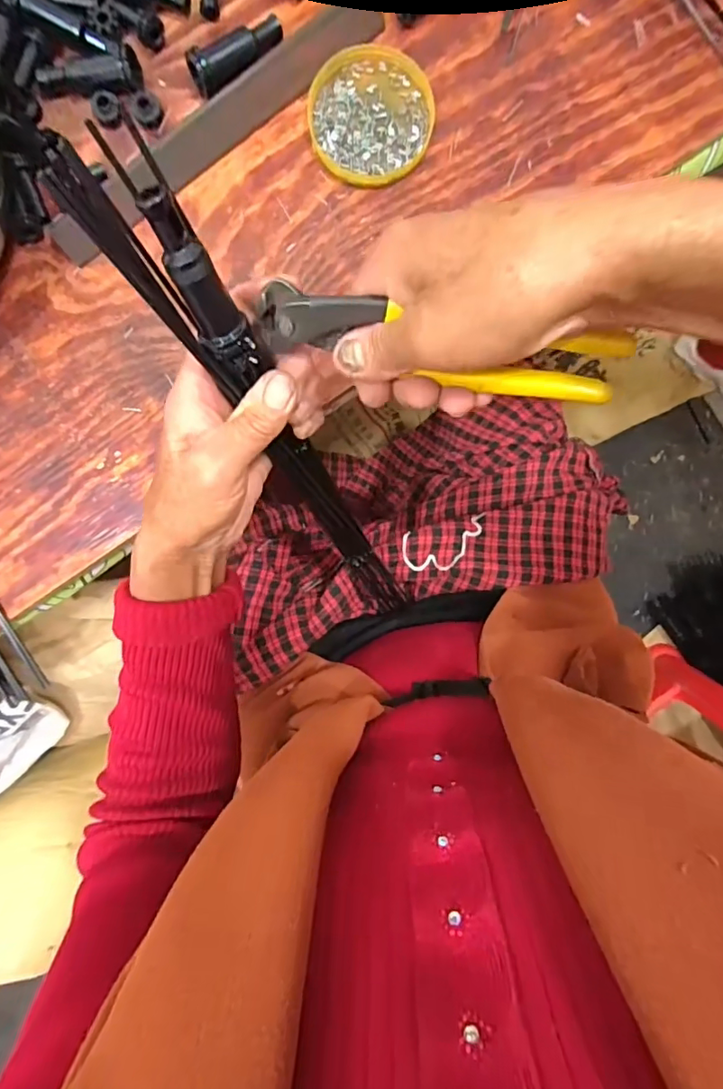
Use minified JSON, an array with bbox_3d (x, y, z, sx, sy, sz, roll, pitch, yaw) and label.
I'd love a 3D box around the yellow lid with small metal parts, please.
[{"bbox_3d":[0.007,-0.291,0.341,0.081,0.007,0.087,0,93,-4],"label":"yellow lid with small metal parts"}]

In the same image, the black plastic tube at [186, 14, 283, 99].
[{"bbox_3d":[-0.082,-0.326,0.336,0.067,0.022,0.019,-36,95,-1],"label":"black plastic tube"}]

